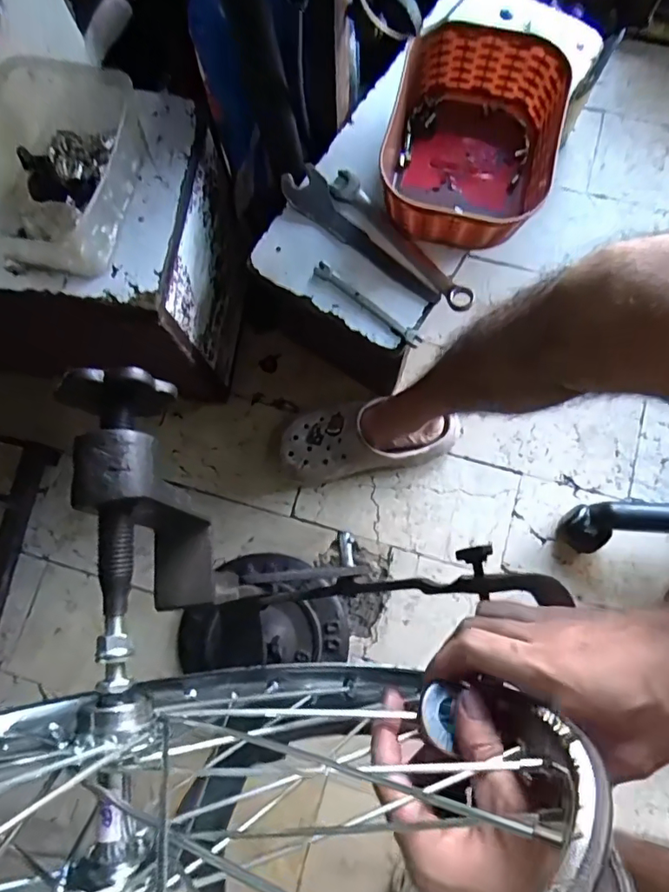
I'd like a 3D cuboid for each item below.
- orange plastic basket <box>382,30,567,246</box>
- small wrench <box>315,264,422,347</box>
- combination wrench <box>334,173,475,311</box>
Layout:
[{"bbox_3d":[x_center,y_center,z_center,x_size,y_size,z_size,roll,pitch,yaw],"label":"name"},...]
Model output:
[{"bbox_3d":[0.136,-0.304,0.537,0.165,0.076,0.206,11,79,4],"label":"orange plastic basket"},{"bbox_3d":[0.034,-0.147,0.542,0.132,0.010,0.015,38,81,9],"label":"small wrench"},{"bbox_3d":[0.066,-0.215,0.554,0.032,0.009,0.200,-41,80,-8],"label":"combination wrench"}]

